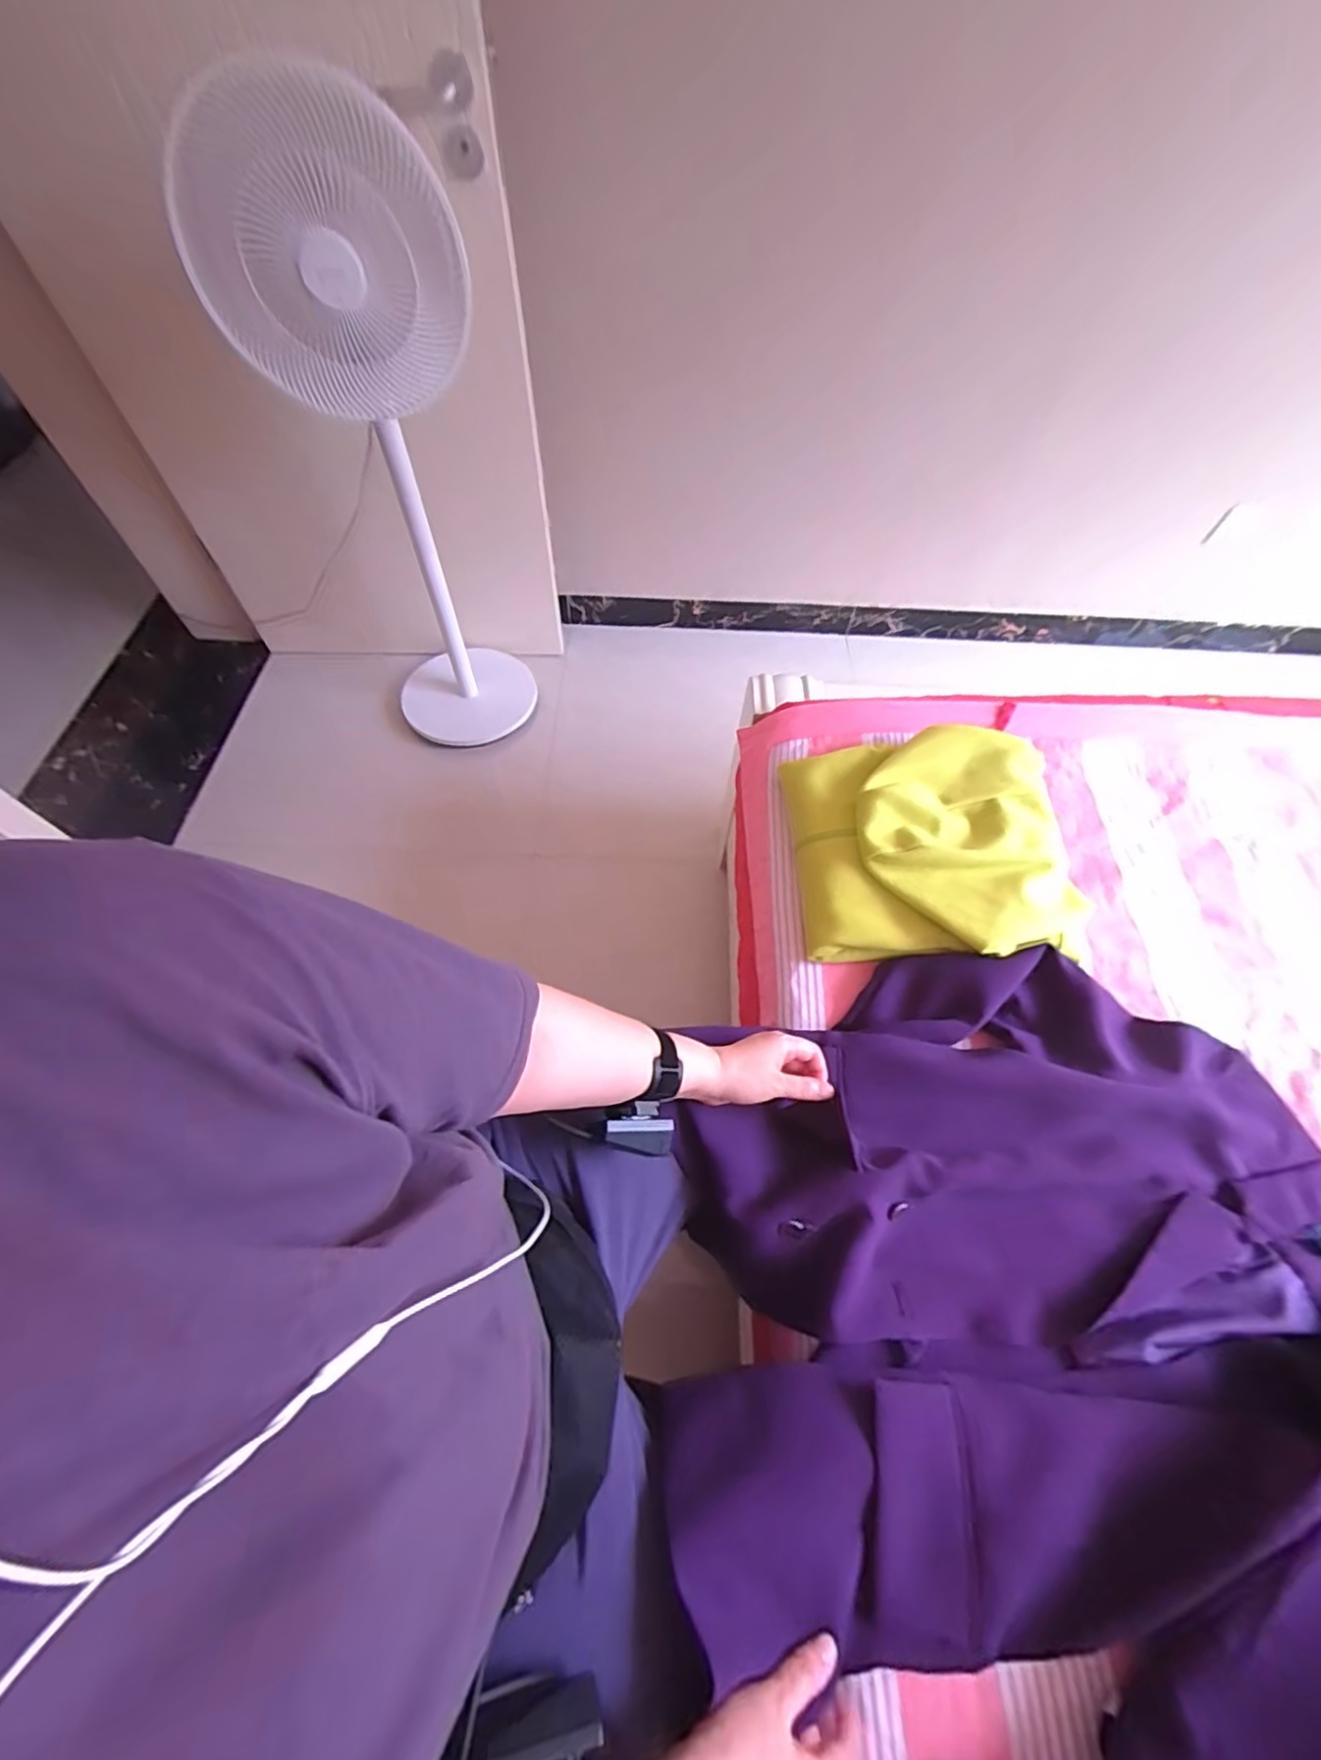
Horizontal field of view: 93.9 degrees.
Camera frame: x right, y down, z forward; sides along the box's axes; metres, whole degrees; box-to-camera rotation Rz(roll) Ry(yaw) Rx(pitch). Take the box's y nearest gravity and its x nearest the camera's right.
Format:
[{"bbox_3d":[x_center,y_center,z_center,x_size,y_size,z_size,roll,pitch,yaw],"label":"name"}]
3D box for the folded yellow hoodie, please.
[{"bbox_3d":[0.320,-0.043,0.744,0.302,0.101,0.286,-2,60,-3],"label":"folded yellow hoodie"}]

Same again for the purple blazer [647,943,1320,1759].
[{"bbox_3d":[0.331,0.382,0.517,0.648,0.111,0.660,1,60,-2],"label":"purple blazer"}]

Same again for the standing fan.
[{"bbox_3d":[-0.482,-0.713,1.181,0.357,0.996,0.362,-22,63,-14],"label":"standing fan"}]

